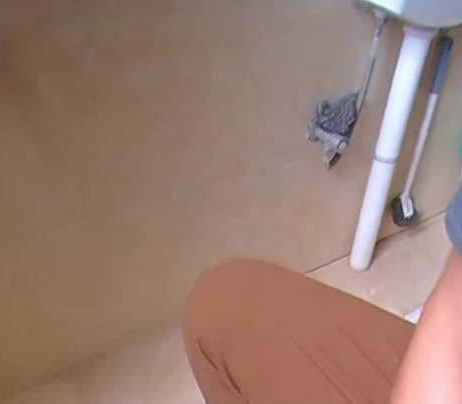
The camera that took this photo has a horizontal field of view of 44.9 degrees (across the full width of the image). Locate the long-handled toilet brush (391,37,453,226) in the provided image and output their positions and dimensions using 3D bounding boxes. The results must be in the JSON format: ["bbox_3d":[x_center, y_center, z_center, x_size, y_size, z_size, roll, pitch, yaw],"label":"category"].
[{"bbox_3d":[0.457,-0.148,1.316,0.059,0.451,0.091,16,31,16],"label":"long-handled toilet brush"}]

